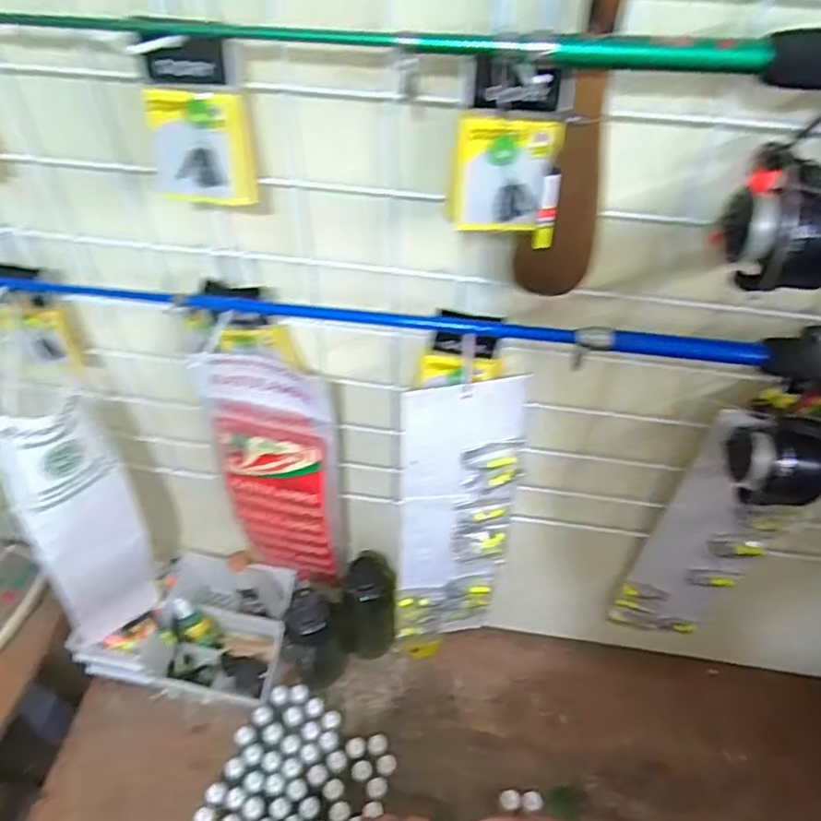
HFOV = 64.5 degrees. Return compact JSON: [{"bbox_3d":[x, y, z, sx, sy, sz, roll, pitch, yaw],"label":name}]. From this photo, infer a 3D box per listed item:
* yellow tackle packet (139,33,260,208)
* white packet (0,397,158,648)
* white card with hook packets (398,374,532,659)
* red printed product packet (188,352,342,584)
[{"bbox_3d":[-0.118,-0.160,0.364,0.055,0.087,0.007,4,37,-1],"label":"yellow tackle packet"},{"bbox_3d":[-0.311,0.125,0.633,0.026,0.353,0.091,37,51,22],"label":"white packet"},{"bbox_3d":[0.042,0.135,0.635,0.105,0.429,0.016,-6,45,-8],"label":"white card with hook packets"},{"bbox_3d":[-0.127,0.074,0.637,0.111,0.344,0.028,9,50,6],"label":"red printed product packet"}]

